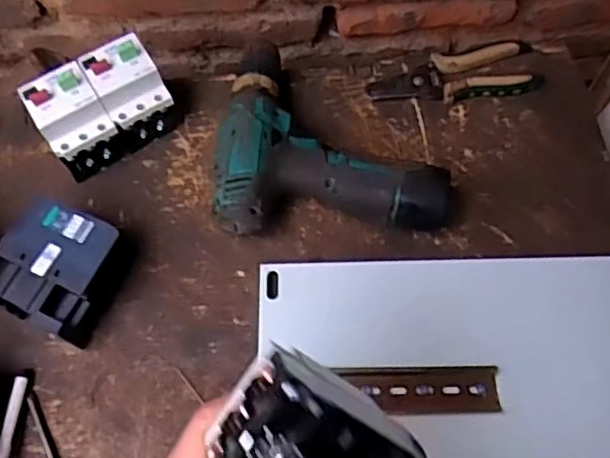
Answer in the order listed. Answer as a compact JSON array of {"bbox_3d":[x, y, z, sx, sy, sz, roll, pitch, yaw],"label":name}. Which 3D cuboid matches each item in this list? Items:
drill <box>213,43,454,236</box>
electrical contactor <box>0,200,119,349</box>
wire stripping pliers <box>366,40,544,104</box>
[{"bbox_3d":[0.022,-0.076,0.562,0.199,0.054,0.169,-1,67,0],"label":"drill"},{"bbox_3d":[-0.199,0.035,0.517,0.082,0.058,0.090,20,68,9],"label":"electrical contactor"},{"bbox_3d":[0.143,-0.147,0.615,0.161,0.013,0.059,-9,67,-3],"label":"wire stripping pliers"}]

